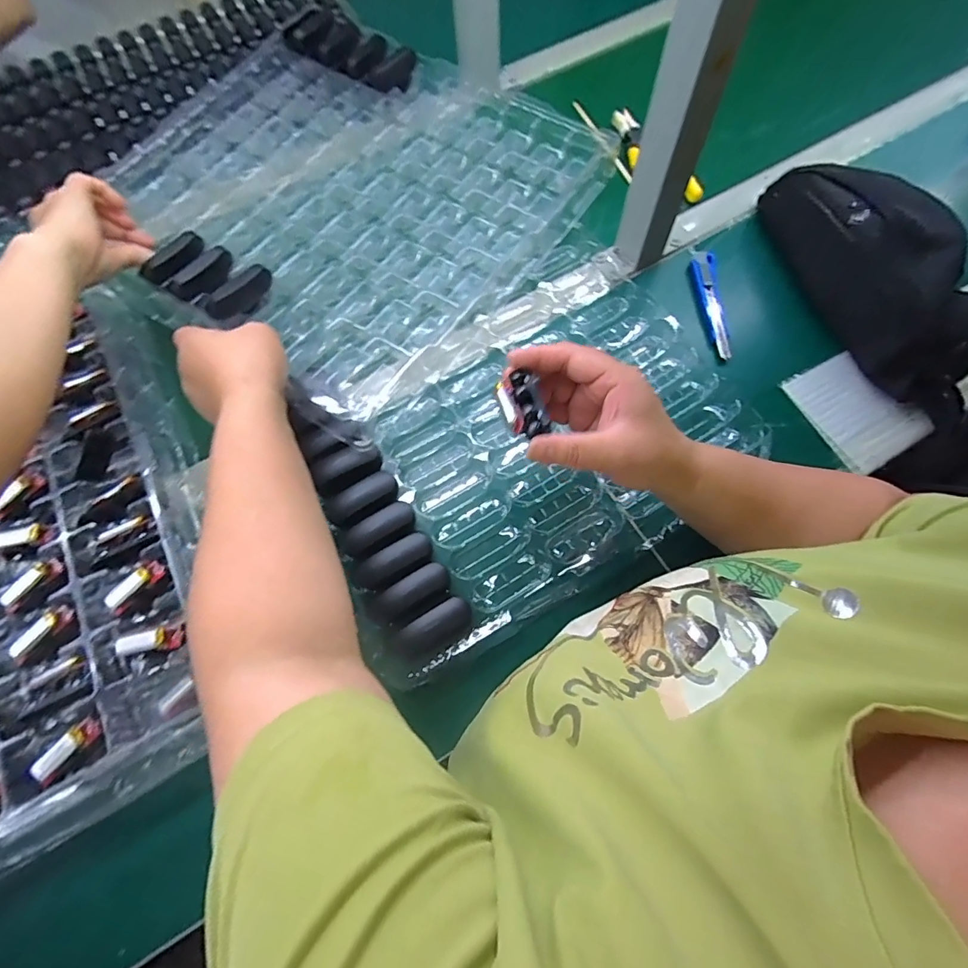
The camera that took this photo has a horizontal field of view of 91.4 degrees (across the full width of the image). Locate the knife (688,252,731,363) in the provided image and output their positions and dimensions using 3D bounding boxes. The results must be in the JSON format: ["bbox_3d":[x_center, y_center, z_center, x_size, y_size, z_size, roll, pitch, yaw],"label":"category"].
[{"bbox_3d":[0.245,-0.196,0.509,0.026,0.009,0.137,0,69,2],"label":"knife"}]

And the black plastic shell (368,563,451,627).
[{"bbox_3d":[-0.060,0.096,0.398,0.069,0.035,0.031,-33,72,-11],"label":"black plastic shell"}]

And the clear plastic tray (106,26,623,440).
[{"bbox_3d":[-0.160,-0.338,0.539,0.457,0.055,0.425,37,74,14],"label":"clear plastic tray"}]

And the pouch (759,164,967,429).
[{"bbox_3d":[0.391,-0.206,0.470,0.131,0.094,0.291,-10,69,-2],"label":"pouch"}]

